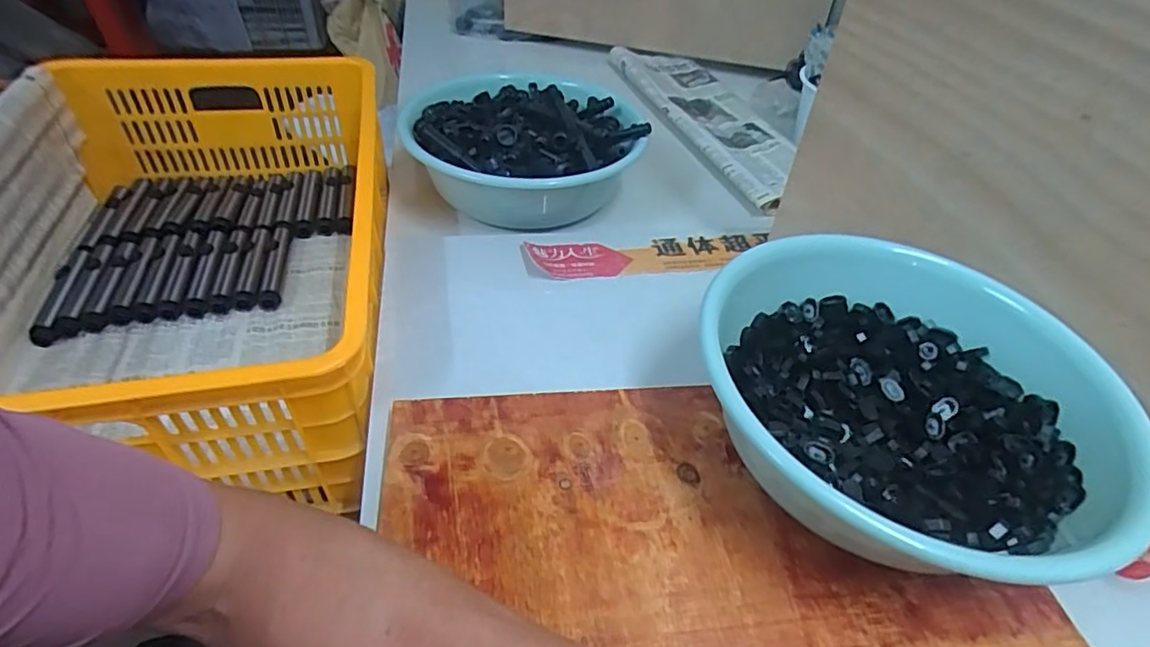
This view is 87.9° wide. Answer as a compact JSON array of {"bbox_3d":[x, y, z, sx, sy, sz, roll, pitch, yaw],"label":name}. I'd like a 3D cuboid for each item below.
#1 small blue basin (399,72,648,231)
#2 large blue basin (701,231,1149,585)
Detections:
[{"bbox_3d":[-0.066,-0.220,0.764,0.289,0.091,0.270,3,43,-4],"label":"small blue basin"},{"bbox_3d":[0.241,0.056,0.461,0.279,0.114,0.288,4,43,-4],"label":"large blue basin"}]

